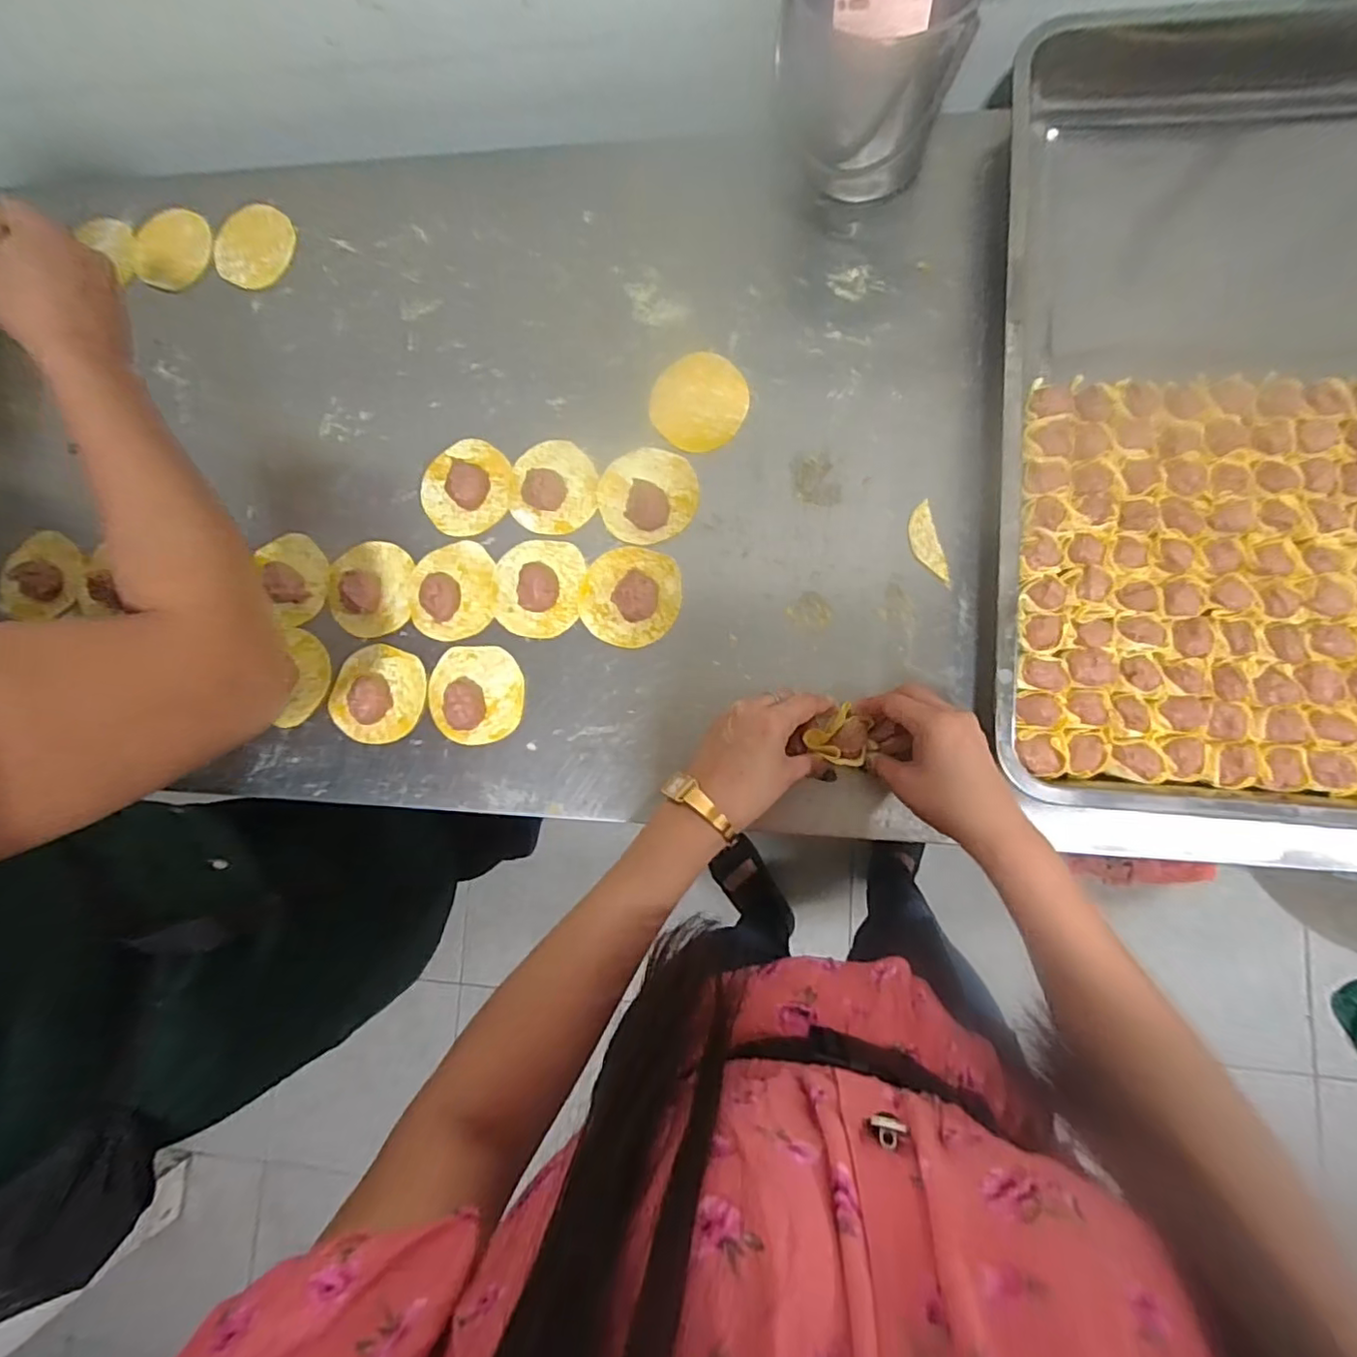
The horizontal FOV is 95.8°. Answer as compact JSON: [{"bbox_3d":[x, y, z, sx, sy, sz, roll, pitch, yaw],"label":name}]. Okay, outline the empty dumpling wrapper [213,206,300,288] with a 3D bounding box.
[{"bbox_3d":[-0.409,-0.416,0.590,0.069,0.004,0.080,35,88,-2],"label":"empty dumpling wrapper"}]

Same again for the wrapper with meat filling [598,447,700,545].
[{"bbox_3d":[-0.026,-0.154,0.501,0.080,0.024,0.080,-1,84,6],"label":"wrapper with meat filling"}]

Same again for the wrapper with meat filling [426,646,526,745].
[{"bbox_3d":[-0.169,0.012,0.500,0.077,0.025,0.080,1,84,7],"label":"wrapper with meat filling"}]

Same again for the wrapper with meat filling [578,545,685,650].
[{"bbox_3d":[-0.041,-0.068,0.497,0.081,0.021,0.080,-1,84,6],"label":"wrapper with meat filling"}]

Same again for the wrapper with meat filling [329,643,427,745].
[{"bbox_3d":[-0.257,0.013,0.516,0.079,0.017,0.080,-1,84,6],"label":"wrapper with meat filling"}]

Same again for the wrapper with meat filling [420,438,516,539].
[{"bbox_3d":[-0.184,-0.166,0.532,0.081,0.009,0.080,-1,84,6],"label":"wrapper with meat filling"}]

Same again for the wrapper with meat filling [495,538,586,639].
[{"bbox_3d":[-0.118,-0.077,0.504,0.073,0.025,0.081,8,85,7],"label":"wrapper with meat filling"}]

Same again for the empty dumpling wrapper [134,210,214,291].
[{"bbox_3d":[-0.498,-0.421,0.600,0.095,0.007,0.081,29,85,13],"label":"empty dumpling wrapper"}]

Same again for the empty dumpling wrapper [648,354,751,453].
[{"bbox_3d":[0.017,-0.232,0.513,0.080,0.004,0.082,-1,84,6],"label":"empty dumpling wrapper"}]

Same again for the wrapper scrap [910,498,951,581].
[{"bbox_3d":[0.195,-0.107,0.482,0.021,0.004,0.064,-16,82,5],"label":"wrapper scrap"}]

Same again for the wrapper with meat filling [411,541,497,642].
[{"bbox_3d":[-0.193,-0.075,0.514,0.074,0.026,0.083,0,84,6],"label":"wrapper with meat filling"}]

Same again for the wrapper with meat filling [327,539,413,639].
[{"bbox_3d":[-0.270,-0.078,0.533,0.076,0.010,0.084,2,84,7],"label":"wrapper with meat filling"}]

